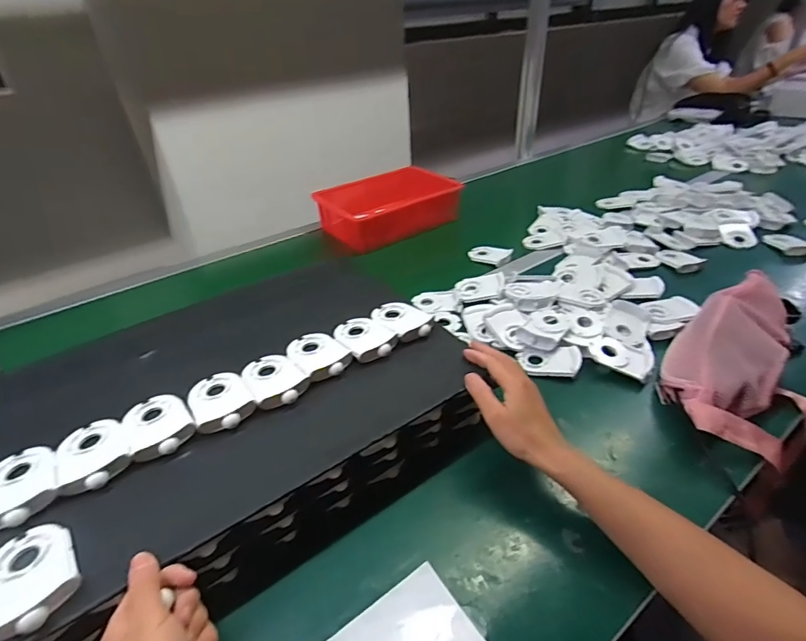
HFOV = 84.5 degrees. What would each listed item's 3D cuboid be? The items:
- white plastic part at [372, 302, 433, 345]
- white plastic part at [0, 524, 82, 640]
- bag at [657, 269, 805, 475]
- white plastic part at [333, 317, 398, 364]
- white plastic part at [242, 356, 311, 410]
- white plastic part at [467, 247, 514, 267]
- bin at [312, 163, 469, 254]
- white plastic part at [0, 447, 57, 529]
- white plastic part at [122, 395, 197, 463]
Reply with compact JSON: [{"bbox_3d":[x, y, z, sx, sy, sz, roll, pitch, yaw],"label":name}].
[{"bbox_3d":[0.000,-0.003,0.578,0.059,0.012,0.087,-24,40,-26],"label":"white plastic part"},{"bbox_3d":[-0.283,0.190,0.333,0.059,0.013,0.089,-30,43,-32],"label":"white plastic part"},{"bbox_3d":[0.444,0.044,0.563,0.169,0.081,0.312,25,45,34],"label":"bag"},{"bbox_3d":[-0.048,0.018,0.550,0.058,0.014,0.089,-22,39,-24],"label":"white plastic part"},{"bbox_3d":[-0.143,0.064,0.498,0.059,0.011,0.088,-22,39,-23],"label":"white plastic part"},{"bbox_3d":[0.177,-0.136,0.905,0.090,0.021,0.056,28,46,36],"label":"white plastic part"},{"bbox_3d":[-0.029,-0.259,1.012,0.288,0.082,0.189,-22,39,-24],"label":"bin"},{"bbox_3d":[-0.345,0.145,0.397,0.058,0.010,0.087,-27,41,-29],"label":"white plastic part"},{"bbox_3d":[-0.249,0.102,0.450,0.058,0.012,0.092,-26,41,-28],"label":"white plastic part"}]

